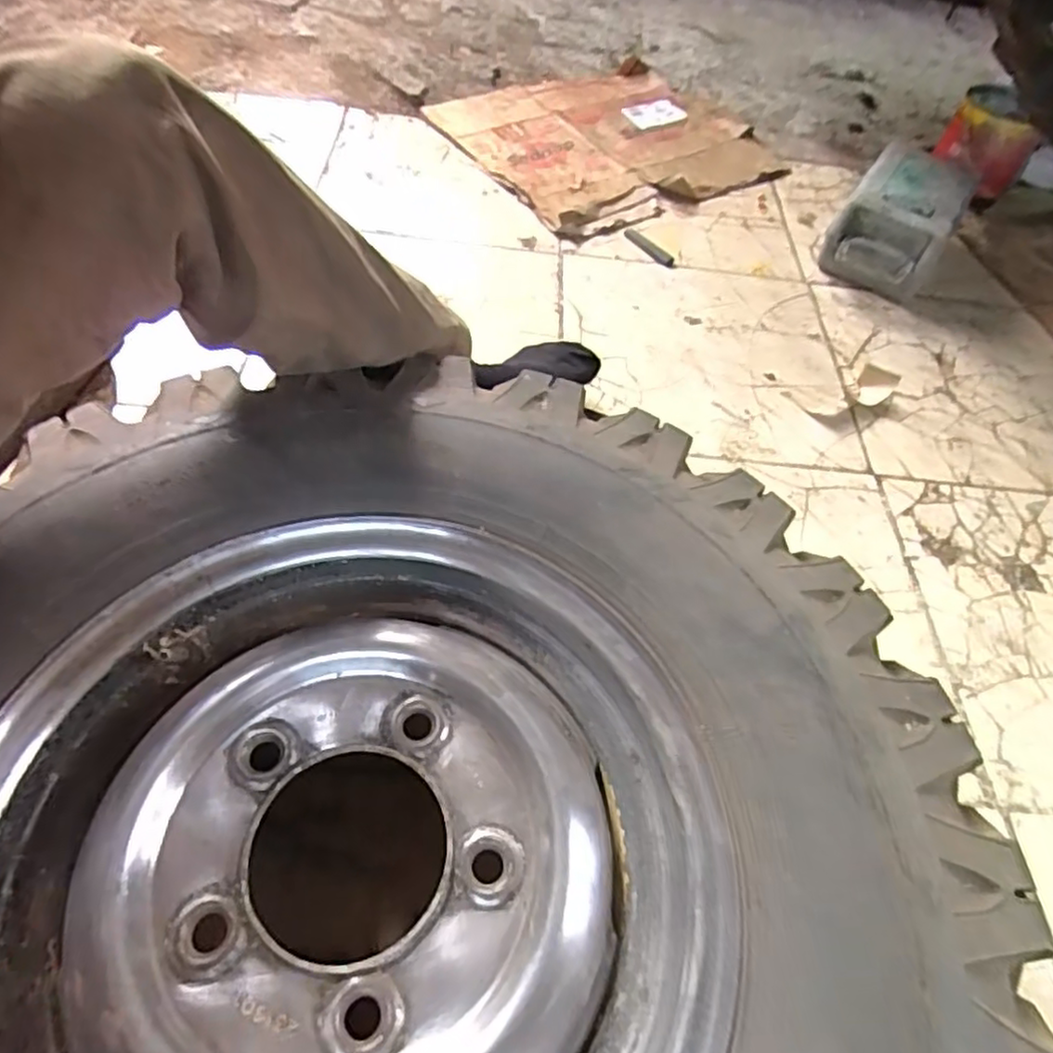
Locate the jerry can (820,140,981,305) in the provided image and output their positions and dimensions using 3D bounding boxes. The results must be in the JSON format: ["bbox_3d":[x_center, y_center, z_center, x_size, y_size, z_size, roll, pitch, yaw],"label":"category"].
[{"bbox_3d":[0.513,-0.422,0.933,0.145,0.128,0.149,31,57,15],"label":"jerry can"}]

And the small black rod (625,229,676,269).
[{"bbox_3d":[0.193,-0.435,1.037,0.021,0.009,0.098,-30,64,-24],"label":"small black rod"}]

